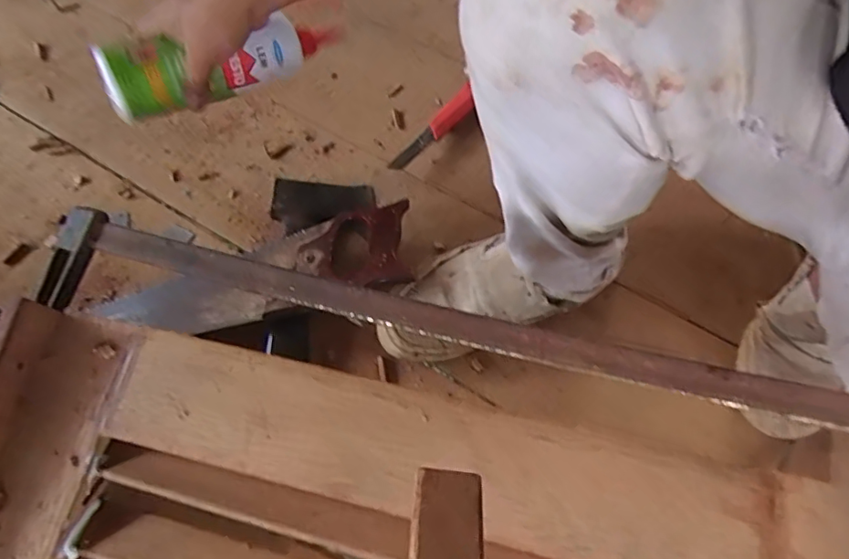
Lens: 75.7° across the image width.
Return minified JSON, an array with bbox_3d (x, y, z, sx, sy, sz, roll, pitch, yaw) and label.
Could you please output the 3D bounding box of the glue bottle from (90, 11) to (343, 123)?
[{"bbox_3d":[-0.186,-0.223,0.538,0.242,0.085,0.066,-26,68,-26],"label":"glue bottle"}]

